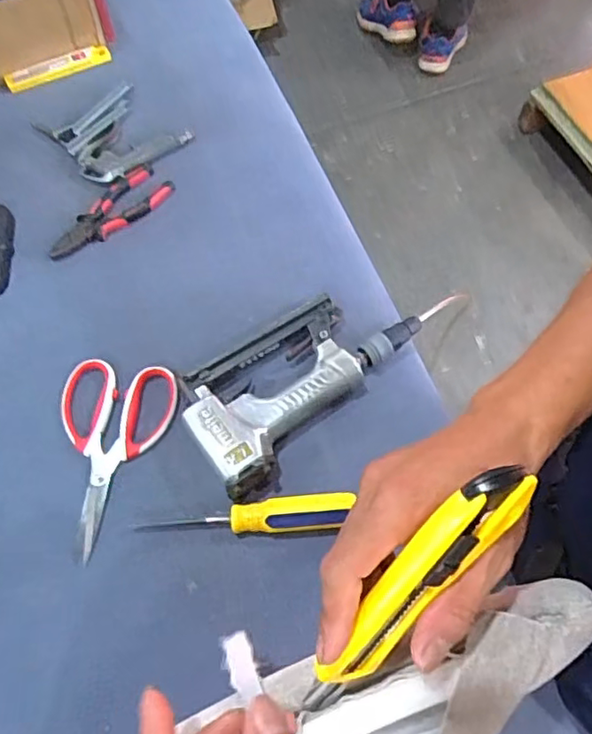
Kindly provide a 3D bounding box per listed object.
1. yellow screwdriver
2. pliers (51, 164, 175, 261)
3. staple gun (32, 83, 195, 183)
[{"bbox_3d":[-0.045,0.134,0.539,0.187,0.031,0.029,-4,65,-2],"label":"yellow screwdriver"},{"bbox_3d":[-0.210,-0.172,0.683,0.155,0.010,0.058,-41,74,-19],"label":"pliers"},{"bbox_3d":[-0.220,-0.286,0.735,0.129,0.015,0.135,-40,73,-19],"label":"staple gun"}]

